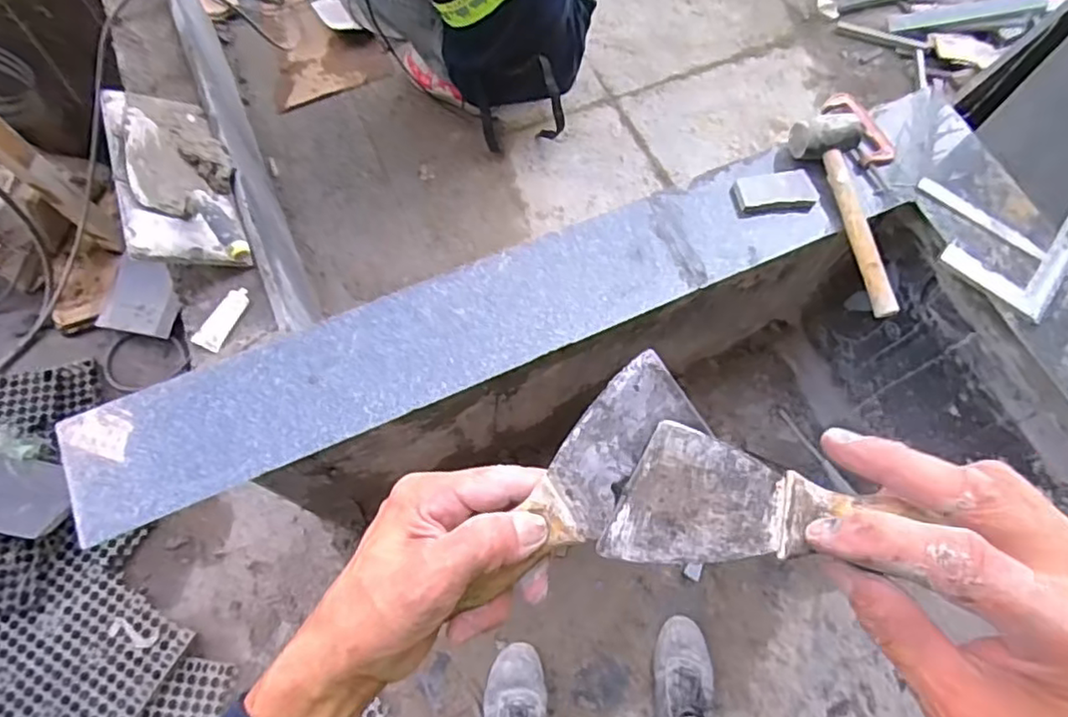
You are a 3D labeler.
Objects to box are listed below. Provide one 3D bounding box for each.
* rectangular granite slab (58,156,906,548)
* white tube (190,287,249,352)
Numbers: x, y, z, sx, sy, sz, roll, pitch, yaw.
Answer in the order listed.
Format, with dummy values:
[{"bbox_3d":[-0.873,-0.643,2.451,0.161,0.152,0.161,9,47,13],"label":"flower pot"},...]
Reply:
[{"bbox_3d":[-0.027,-0.071,0.955,1.242,0.032,0.188,-21,71,-9],"label":"rectangular granite slab"},{"bbox_3d":[-0.460,-0.060,0.948,0.039,0.019,0.103,21,70,7],"label":"white tube"}]

